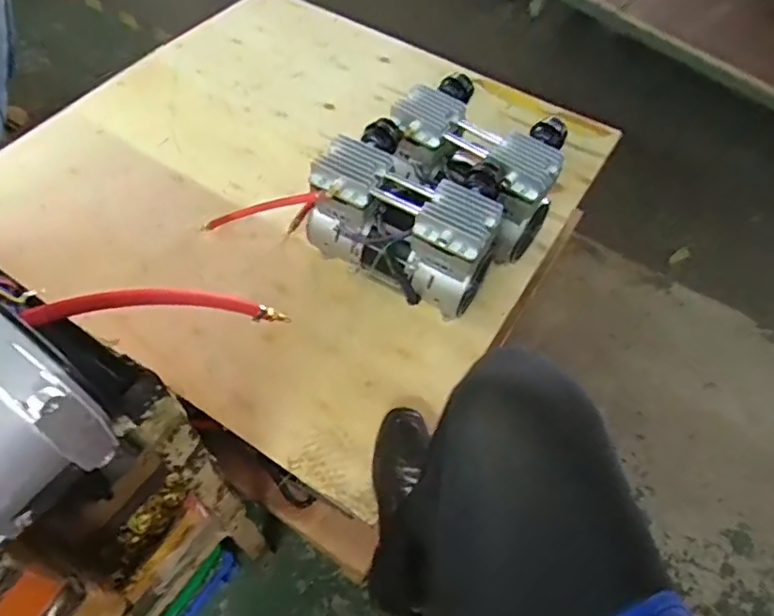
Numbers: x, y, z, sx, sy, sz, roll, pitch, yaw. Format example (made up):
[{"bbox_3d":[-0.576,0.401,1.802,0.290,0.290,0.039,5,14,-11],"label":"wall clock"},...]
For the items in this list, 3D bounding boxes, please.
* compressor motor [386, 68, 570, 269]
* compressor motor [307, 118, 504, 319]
[{"bbox_3d":[0.159,-0.251,0.992,0.279,0.191,0.161,30,62,21],"label":"compressor motor"},{"bbox_3d":[0.042,-0.145,0.918,0.292,0.189,0.185,30,63,21],"label":"compressor motor"}]

